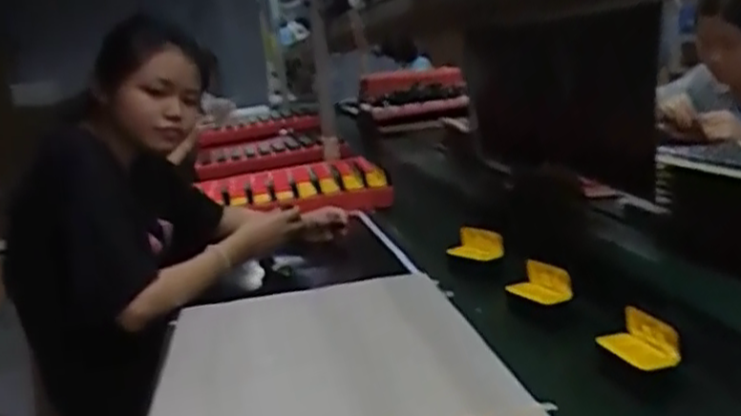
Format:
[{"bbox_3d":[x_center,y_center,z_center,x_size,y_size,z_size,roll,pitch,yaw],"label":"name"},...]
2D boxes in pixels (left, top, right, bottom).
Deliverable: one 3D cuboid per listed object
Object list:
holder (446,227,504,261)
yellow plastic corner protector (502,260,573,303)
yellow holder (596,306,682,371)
[{"bbox_3d":[0.161,0.055,1.130,0.082,0.046,0.029,11,2,-1],"label":"holder"},{"bbox_3d":[0.212,0.093,0.940,0.032,0.044,0.083,-13,14,-32],"label":"yellow plastic corner protector"},{"bbox_3d":[0.275,0.135,0.755,0.046,0.043,0.084,-15,15,-40],"label":"yellow holder"}]

